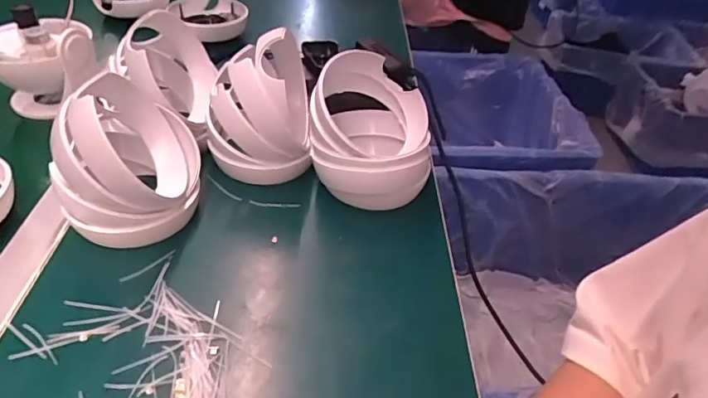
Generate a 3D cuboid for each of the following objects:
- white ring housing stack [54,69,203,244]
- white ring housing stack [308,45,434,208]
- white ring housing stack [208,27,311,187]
[{"bbox_3d":[-0.191,-0.036,0.436,0.096,0.120,0.114,3,40,-3],"label":"white ring housing stack"},{"bbox_3d":[0.017,-0.062,0.505,0.117,0.118,0.120,4,40,-2],"label":"white ring housing stack"},{"bbox_3d":[-0.096,-0.092,0.509,0.101,0.129,0.111,-2,40,-9],"label":"white ring housing stack"}]

